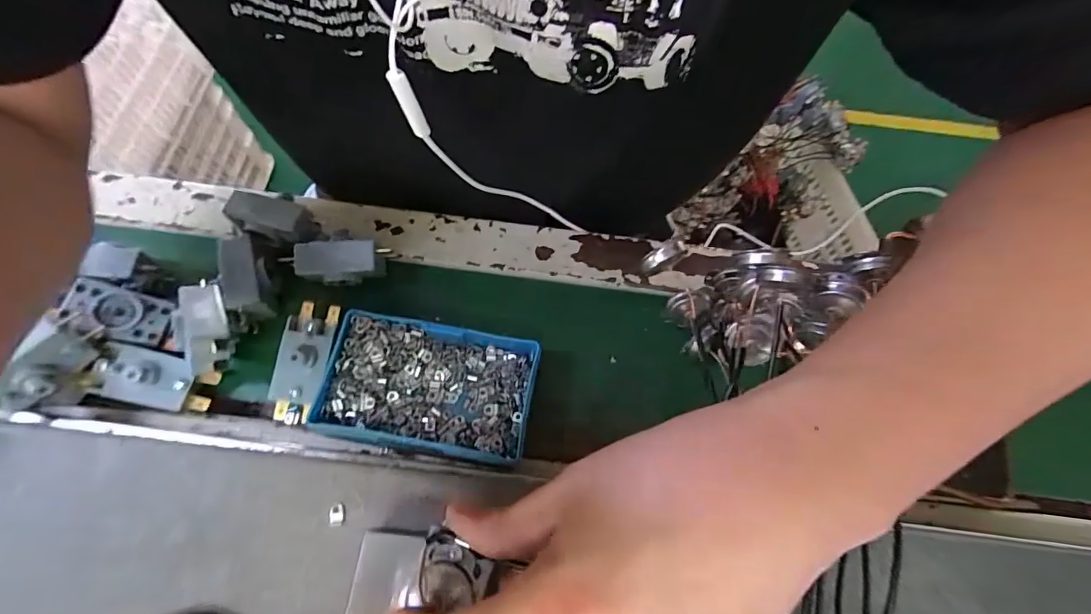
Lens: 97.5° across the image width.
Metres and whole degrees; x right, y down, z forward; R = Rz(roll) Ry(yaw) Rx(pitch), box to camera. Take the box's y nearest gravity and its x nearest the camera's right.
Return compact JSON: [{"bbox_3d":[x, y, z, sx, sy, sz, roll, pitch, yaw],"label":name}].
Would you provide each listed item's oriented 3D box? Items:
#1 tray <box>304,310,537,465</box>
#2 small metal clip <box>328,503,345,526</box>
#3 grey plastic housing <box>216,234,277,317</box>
[{"bbox_3d":[-0.066,0.045,0.275,0.114,0.021,0.070,9,68,1],"label":"tray"},{"bbox_3d":[-0.101,0.100,0.231,0.008,0.004,0.010,-10,69,-6],"label":"small metal clip"},{"bbox_3d":[-0.180,-0.016,0.289,0.024,0.022,0.049,-14,69,-8],"label":"grey plastic housing"}]

